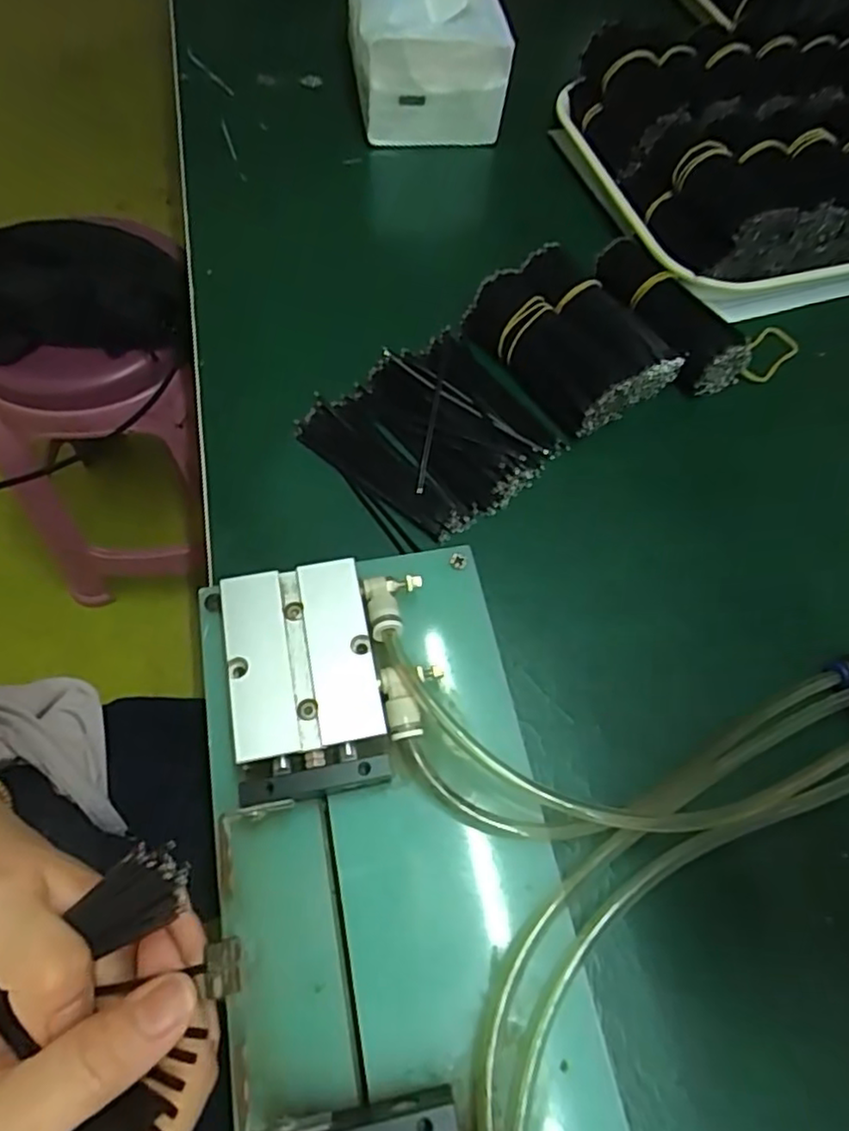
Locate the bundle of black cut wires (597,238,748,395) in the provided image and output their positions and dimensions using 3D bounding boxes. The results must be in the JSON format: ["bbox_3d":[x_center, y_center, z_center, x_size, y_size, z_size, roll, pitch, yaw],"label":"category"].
[{"bbox_3d":[0.136,-0.141,0.377,0.035,0.032,0.101,-34,69,-19],"label":"bundle of black cut wires"}]

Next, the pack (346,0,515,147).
[{"bbox_3d":[-0.004,-0.383,0.450,0.101,0.119,0.132,-6,63,-7],"label":"pack"}]

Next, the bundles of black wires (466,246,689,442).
[{"bbox_3d":[0.081,-0.126,0.362,0.075,0.036,0.101,-34,69,-19],"label":"bundles of black wires"}]

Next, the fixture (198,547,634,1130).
[{"bbox_3d":[-0.008,0.122,0.226,0.117,0.038,0.265,-10,63,-9],"label":"fixture"}]

